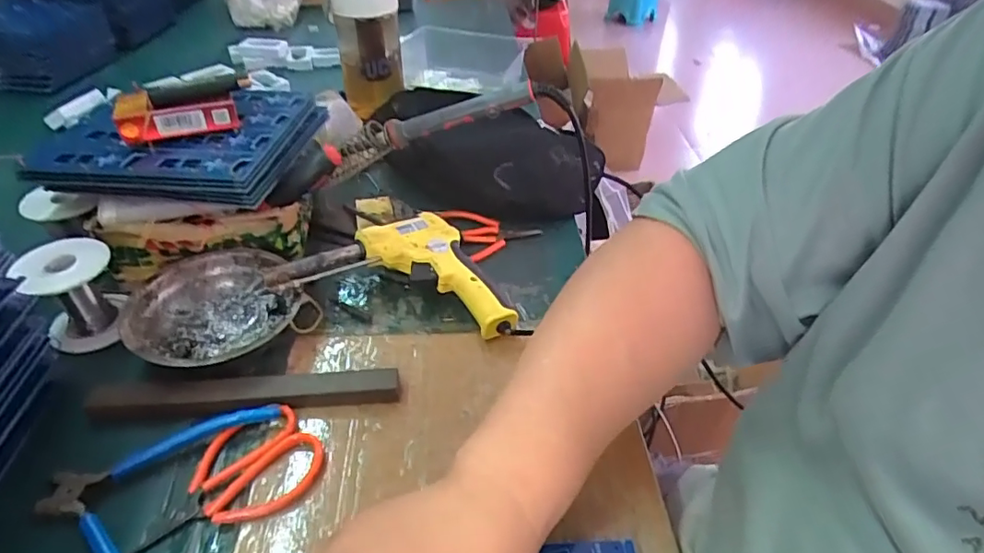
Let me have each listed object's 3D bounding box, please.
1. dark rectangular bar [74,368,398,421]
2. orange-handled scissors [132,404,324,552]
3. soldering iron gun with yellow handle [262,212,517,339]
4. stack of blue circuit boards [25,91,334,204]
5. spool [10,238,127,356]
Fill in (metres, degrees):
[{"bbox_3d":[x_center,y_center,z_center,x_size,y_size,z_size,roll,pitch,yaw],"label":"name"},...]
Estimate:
[{"bbox_3d":[-0.175,0.086,0.398,0.210,0.019,0.022,-4,41,-6],"label":"dark rectangular bar"},{"bbox_3d":[-0.169,0.129,0.357,0.113,0.014,0.071,-18,44,-20],"label":"orange-handled scissors"},{"bbox_3d":[-0.075,-0.010,0.486,0.193,0.049,0.120,5,41,4],"label":"soldering iron gun with yellow handle"},{"bbox_3d":[-0.274,-0.123,0.489,0.195,0.033,0.159,3,41,2],"label":"stack of blue circuit boards"},{"bbox_3d":[-0.328,0.015,0.436,0.064,0.075,0.062,-31,50,-32],"label":"spool"}]

